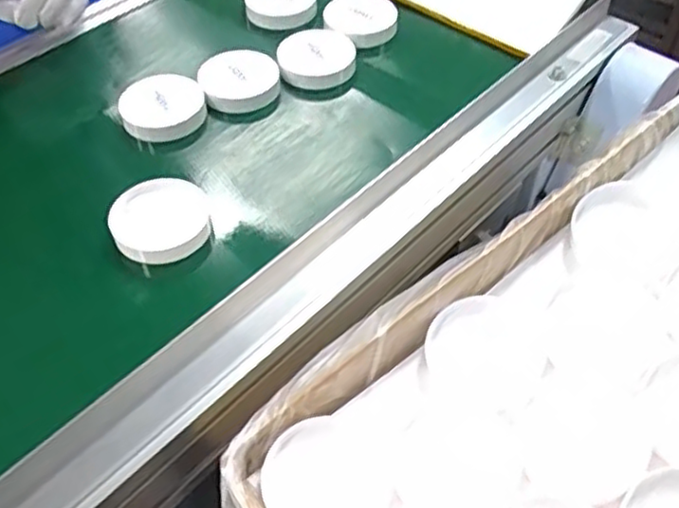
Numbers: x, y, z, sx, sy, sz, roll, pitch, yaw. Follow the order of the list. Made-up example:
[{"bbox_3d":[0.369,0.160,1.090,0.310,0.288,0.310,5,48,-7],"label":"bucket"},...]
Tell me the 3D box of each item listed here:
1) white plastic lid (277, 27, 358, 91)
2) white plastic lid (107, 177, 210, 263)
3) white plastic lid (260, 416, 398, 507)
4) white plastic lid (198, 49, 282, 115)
[{"bbox_3d":[-0.022,-0.199,0.715,0.078,0.021,0.075,3,49,3],"label":"white plastic lid"},{"bbox_3d":[-0.143,-0.030,0.561,0.075,0.014,0.073,-1,61,1],"label":"white plastic lid"},{"bbox_3d":[-0.006,0.138,0.430,0.079,0.010,0.076,0,49,0],"label":"white plastic lid"},{"bbox_3d":[-0.096,-0.169,0.682,0.076,0.021,0.071,-11,50,-9],"label":"white plastic lid"}]

